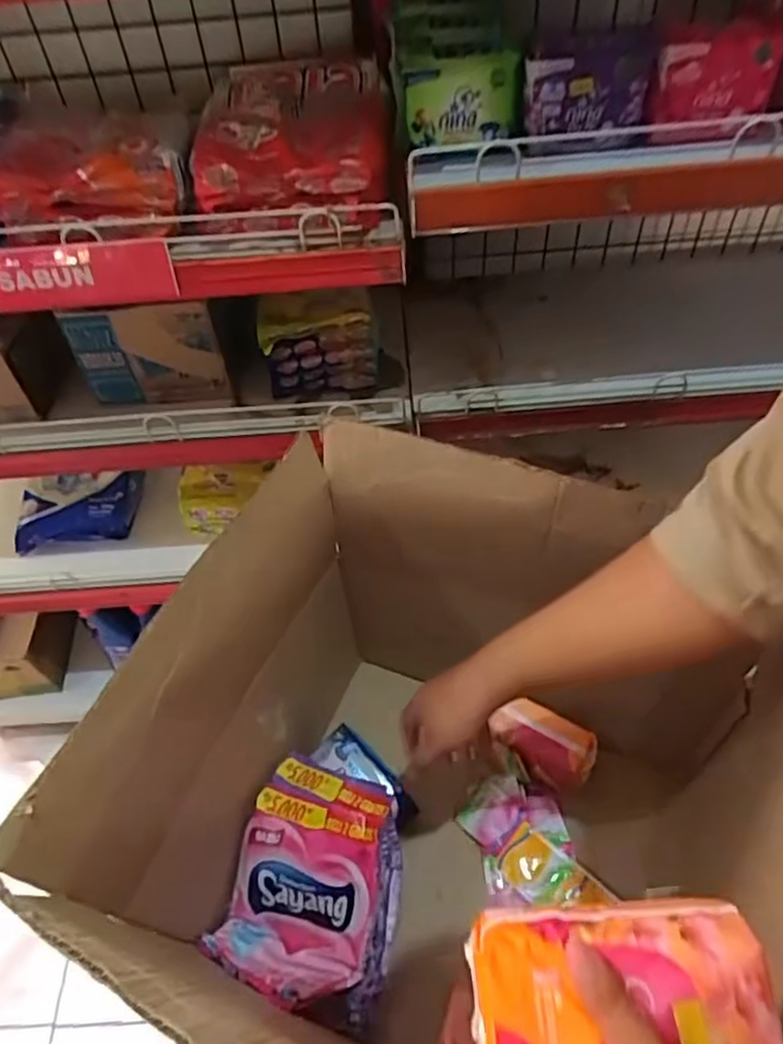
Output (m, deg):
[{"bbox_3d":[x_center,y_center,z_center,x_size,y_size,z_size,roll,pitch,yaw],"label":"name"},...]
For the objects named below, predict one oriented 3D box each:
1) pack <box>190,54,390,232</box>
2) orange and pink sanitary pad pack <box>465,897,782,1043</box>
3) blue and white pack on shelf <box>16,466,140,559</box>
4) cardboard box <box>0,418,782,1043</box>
[{"bbox_3d":[-0.099,-0.400,0.688,0.184,0.077,0.221,-1,51,3],"label":"pack"},{"bbox_3d":[0.104,0.225,0.306,0.129,0.050,0.086,-2,51,2],"label":"orange and pink sanitary pad pack"},{"bbox_3d":[-0.501,-0.022,1.049,0.190,0.061,0.102,-11,51,-5],"label":"blue and white pack on shelf"},{"bbox_3d":[0.055,0.250,0.550,0.436,0.434,0.420,14,53,15],"label":"cardboard box"}]

